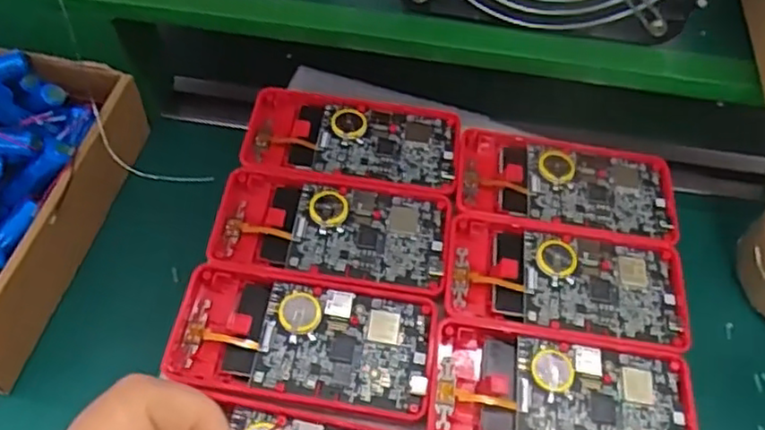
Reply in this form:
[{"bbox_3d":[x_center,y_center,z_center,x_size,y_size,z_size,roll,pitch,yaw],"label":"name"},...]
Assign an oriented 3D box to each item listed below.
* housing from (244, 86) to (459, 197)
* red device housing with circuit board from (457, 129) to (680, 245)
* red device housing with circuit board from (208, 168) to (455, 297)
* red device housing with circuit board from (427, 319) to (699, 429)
[{"bbox_3d":[-0.017,-0.043,0.388,0.122,0.010,0.062,8,58,2],"label":"housing"},{"bbox_3d":[0.104,-0.017,0.378,0.121,0.010,0.061,8,58,2],"label":"red device housing with circuit board"},{"bbox_3d":[-0.026,0.009,0.354,0.121,0.009,0.062,8,58,2],"label":"red device housing with circuit board"},{"bbox_3d":[0.084,0.085,0.306,0.121,0.007,0.061,8,58,2],"label":"red device housing with circuit board"}]

